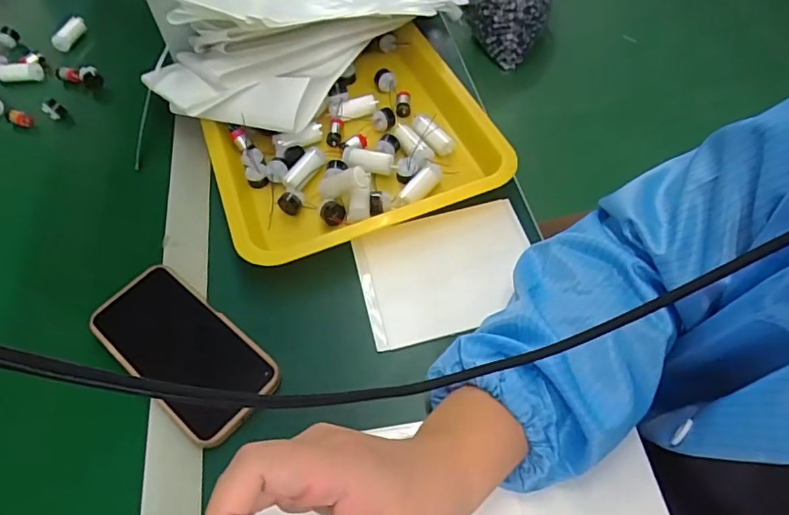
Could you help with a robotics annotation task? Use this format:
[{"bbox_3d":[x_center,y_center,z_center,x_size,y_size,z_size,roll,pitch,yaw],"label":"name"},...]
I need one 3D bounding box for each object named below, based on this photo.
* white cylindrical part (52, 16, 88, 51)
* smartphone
[{"bbox_3d":[-0.435,-0.299,0.707,0.053,0.022,0.019,-47,61,1],"label":"white cylindrical part"},{"bbox_3d":[-0.164,0.070,0.410,0.159,0.011,0.076,33,62,24],"label":"smartphone"}]

